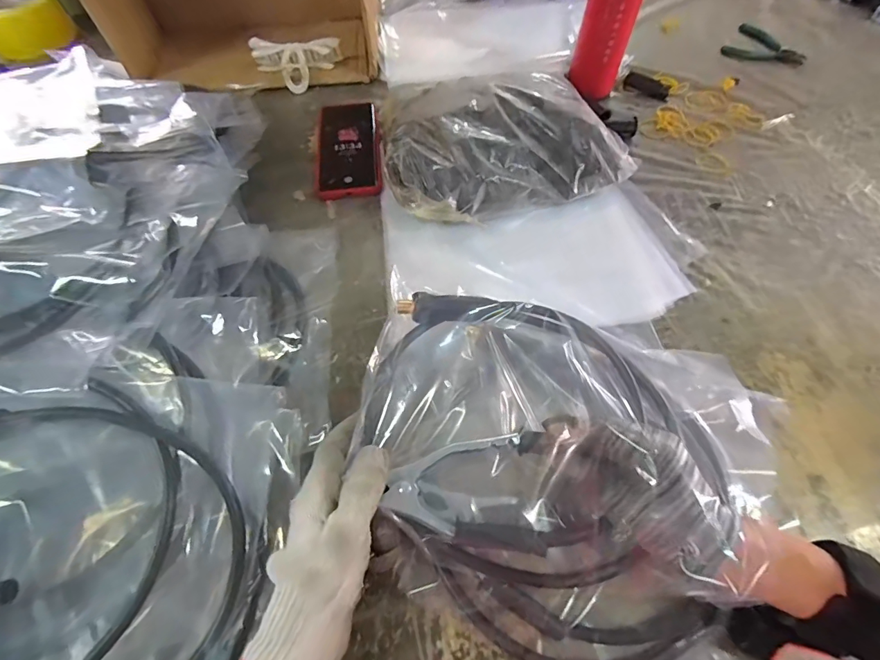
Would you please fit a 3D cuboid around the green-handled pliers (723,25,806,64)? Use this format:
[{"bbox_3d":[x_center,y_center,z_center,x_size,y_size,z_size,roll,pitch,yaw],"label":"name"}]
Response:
[{"bbox_3d":[0.514,-0.442,0.667,0.111,0.013,0.087,36,64,19],"label":"green-handled pliers"}]

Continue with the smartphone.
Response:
[{"bbox_3d":[-0.116,-0.234,0.543,0.077,0.017,0.167,-6,61,-4],"label":"smartphone"}]

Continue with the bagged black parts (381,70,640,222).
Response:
[{"bbox_3d":[0.060,-0.226,0.500,0.257,0.075,0.206,-16,62,-9],"label":"bagged black parts"}]

